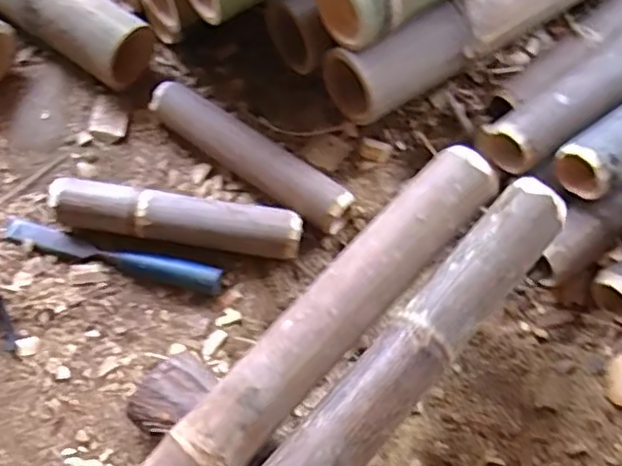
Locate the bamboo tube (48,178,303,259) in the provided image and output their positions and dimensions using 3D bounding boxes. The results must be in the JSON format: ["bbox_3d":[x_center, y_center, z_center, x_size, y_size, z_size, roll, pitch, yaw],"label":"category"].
[{"bbox_3d":[-0.132,-0.014,0.638,0.243,0.052,0.045,9,68,2],"label":"bamboo tube"}]

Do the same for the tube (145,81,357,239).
[{"bbox_3d":[-0.066,-0.082,0.672,0.240,0.046,0.048,34,70,11],"label":"tube"}]

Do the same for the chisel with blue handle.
[{"bbox_3d":[-0.199,0.018,0.633,0.226,0.036,0.027,16,68,4],"label":"chisel with blue handle"}]

